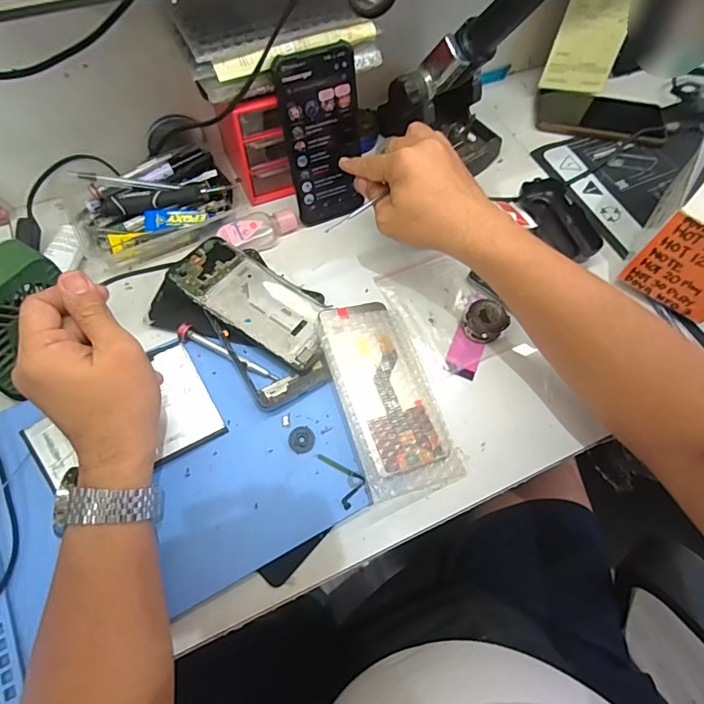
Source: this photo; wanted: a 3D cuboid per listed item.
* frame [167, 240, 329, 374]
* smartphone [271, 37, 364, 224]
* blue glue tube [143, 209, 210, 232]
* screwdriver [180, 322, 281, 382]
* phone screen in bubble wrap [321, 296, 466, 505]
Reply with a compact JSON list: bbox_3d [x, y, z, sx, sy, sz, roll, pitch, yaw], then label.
[{"bbox_3d":[-0.092,-0.049,0.440,0.164,0.005,0.072,35,57,9],"label":"frame"},{"bbox_3d":[-0.028,-0.208,0.459,0.074,0.159,0.006,-22,49,-12],"label":"smartphone"},{"bbox_3d":[-0.186,-0.140,0.485,0.063,0.009,0.026,-11,65,-7],"label":"blue glue tube"},{"bbox_3d":[-0.114,0.000,0.421,0.101,0.011,0.015,24,66,9],"label":"screwdriver"},{"bbox_3d":[0.031,0.035,0.416,0.087,0.026,0.179,-15,66,-10],"label":"phone screen in bubble wrap"}]

